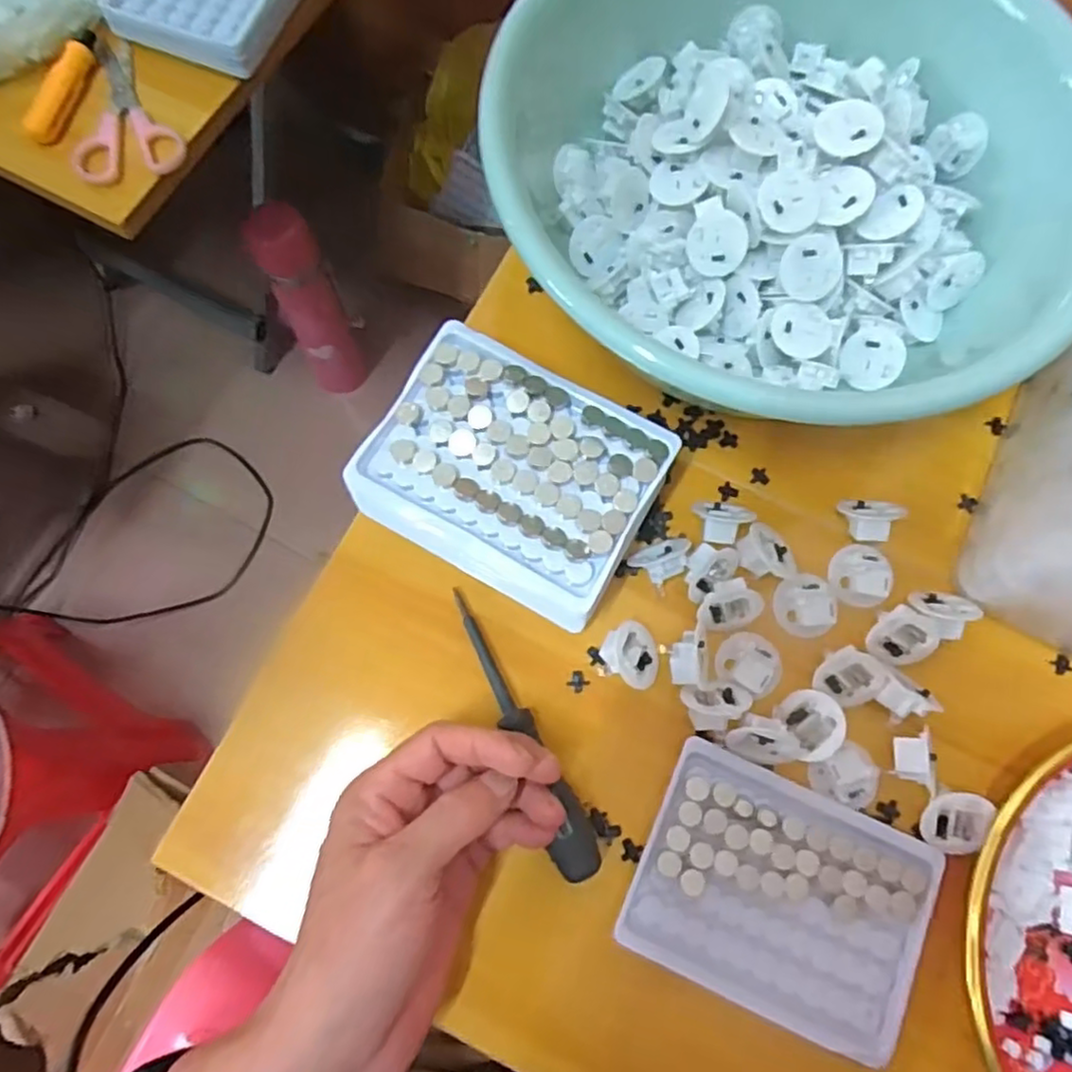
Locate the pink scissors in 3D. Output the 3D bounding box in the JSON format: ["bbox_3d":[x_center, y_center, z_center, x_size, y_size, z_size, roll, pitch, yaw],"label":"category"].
[{"bbox_3d":[-0.255,-0.266,0.428,0.061,0.008,0.105,-8,75,-4],"label":"pink scissors"}]

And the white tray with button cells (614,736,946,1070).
[{"bbox_3d":[0.111,0.164,0.313,0.126,0.009,0.096,24,75,5],"label":"white tray with button cells"}]

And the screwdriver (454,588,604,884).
[{"bbox_3d":[-0.010,0.092,0.326,0.022,0.023,0.143,-28,77,-9],"label":"screwdriver"}]

